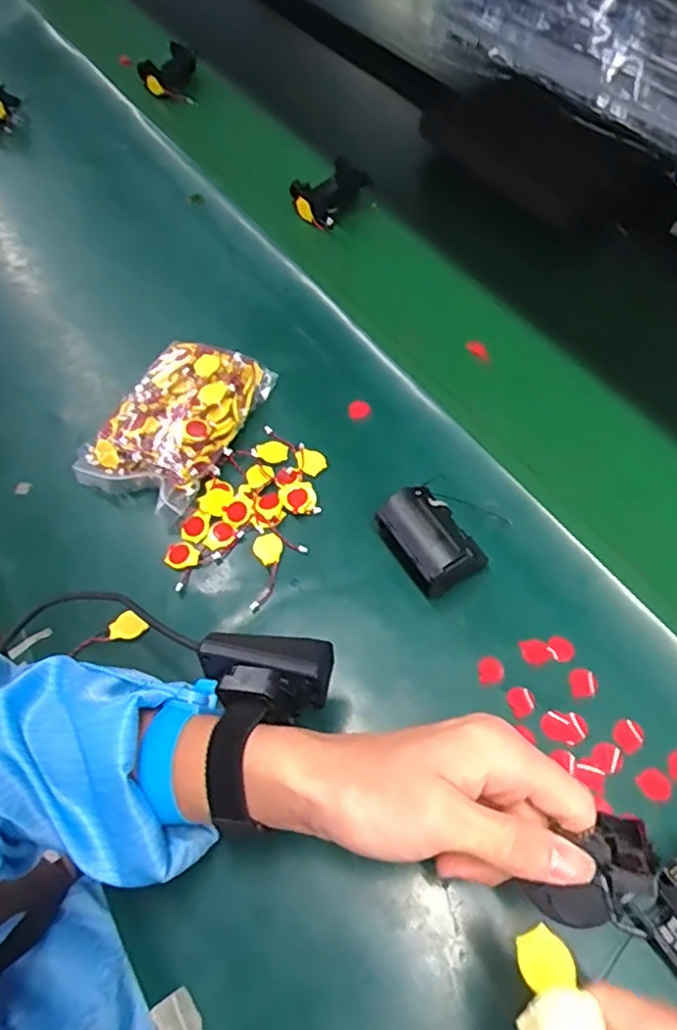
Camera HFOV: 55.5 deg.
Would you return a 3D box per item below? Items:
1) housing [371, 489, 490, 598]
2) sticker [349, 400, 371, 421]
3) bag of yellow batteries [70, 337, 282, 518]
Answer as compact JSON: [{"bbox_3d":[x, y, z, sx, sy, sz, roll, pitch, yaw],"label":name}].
[{"bbox_3d":[0.061,0.016,0.430,0.048,0.040,0.065,-28,61,-14],"label":"housing"},{"bbox_3d":[0.017,-0.085,0.518,0.017,0.004,0.022,-8,58,-2],"label":"sticker"},{"bbox_3d":[-0.126,-0.077,0.503,0.097,0.037,0.149,22,62,16],"label":"bag of yellow batteries"}]

